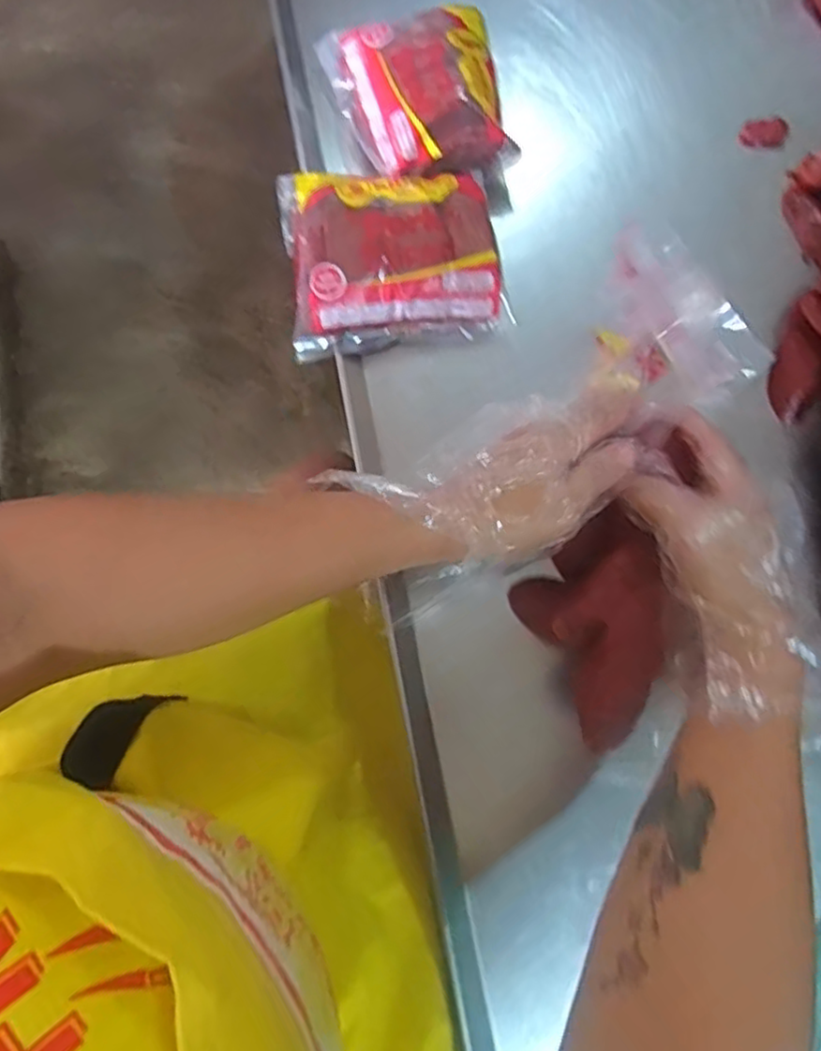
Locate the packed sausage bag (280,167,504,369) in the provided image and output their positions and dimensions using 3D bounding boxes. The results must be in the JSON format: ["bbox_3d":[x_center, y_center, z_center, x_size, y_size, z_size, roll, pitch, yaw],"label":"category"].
[{"bbox_3d":[-0.010,-0.172,0.434,0.136,0.023,0.109,-6,98,-8],"label":"packed sausage bag"}]

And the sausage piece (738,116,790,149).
[{"bbox_3d":[0.262,-0.290,0.493,0.032,0.016,0.014,7,78,1],"label":"sausage piece"}]

